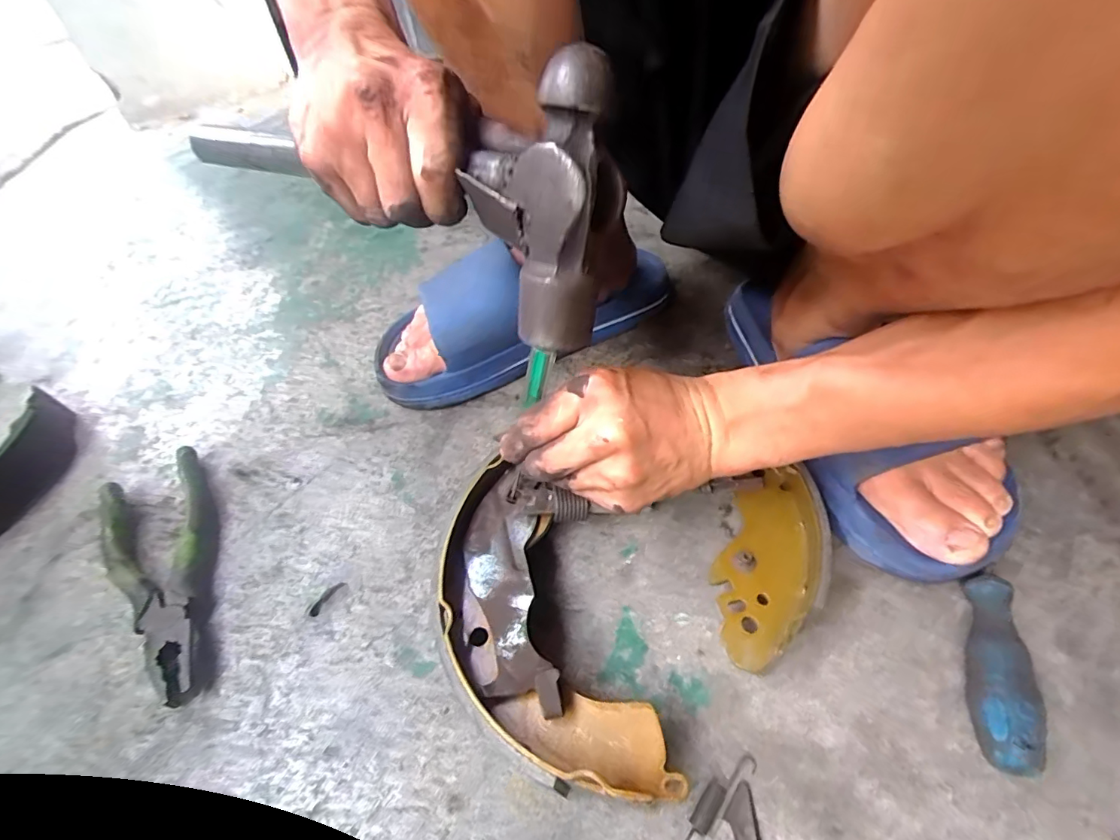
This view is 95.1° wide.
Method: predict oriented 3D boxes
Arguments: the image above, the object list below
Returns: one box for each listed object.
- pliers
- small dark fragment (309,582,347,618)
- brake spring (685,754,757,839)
[{"bbox_3d":[-0.267,0.098,0.347,0.066,0.022,0.192,-28,52,-19],"label":"pliers"},{"bbox_3d":[-0.151,0.115,0.332,0.009,0.004,0.026,25,55,24],"label":"small dark fragment"},{"bbox_3d":[0.066,0.188,0.240,0.078,0.008,0.012,-37,55,-25],"label":"brake spring"}]

